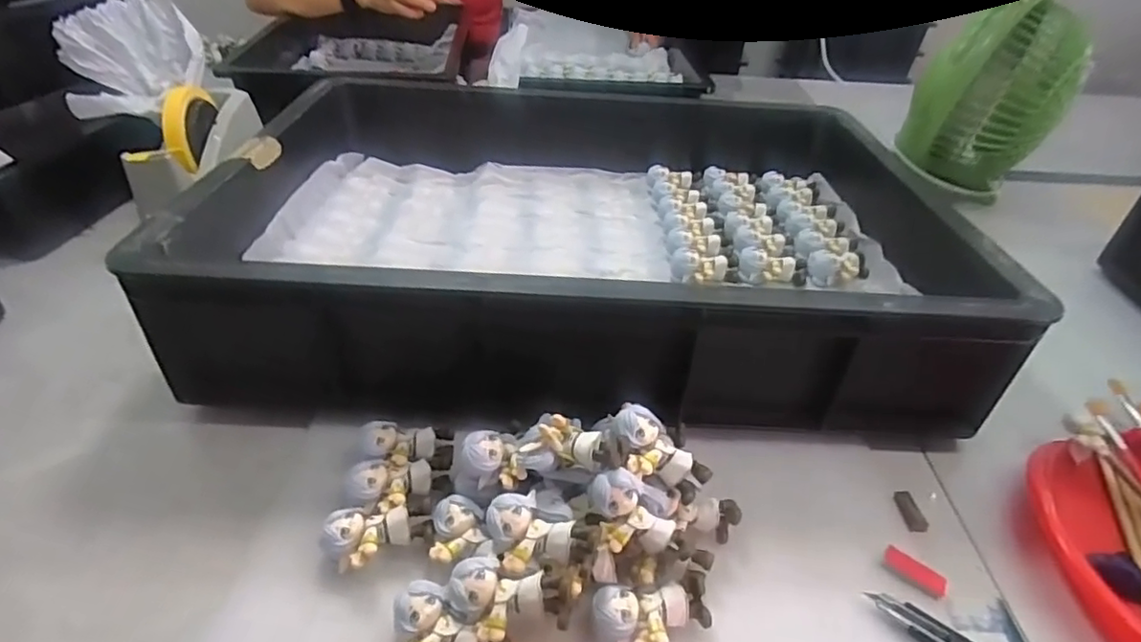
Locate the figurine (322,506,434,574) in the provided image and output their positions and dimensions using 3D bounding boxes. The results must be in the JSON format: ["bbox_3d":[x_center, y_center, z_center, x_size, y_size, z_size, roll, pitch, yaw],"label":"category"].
[{"bbox_3d":[-0.110,0.127,0.341,0.057,0.030,0.031,-1,39,-6],"label":"figurine"}]

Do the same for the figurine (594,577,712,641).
[{"bbox_3d":[0.044,0.160,0.314,0.061,0.030,0.031,-4,39,-10],"label":"figurine"}]

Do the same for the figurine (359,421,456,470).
[{"bbox_3d":[-0.108,0.086,0.391,0.062,0.021,0.032,3,38,-1],"label":"figurine"}]

